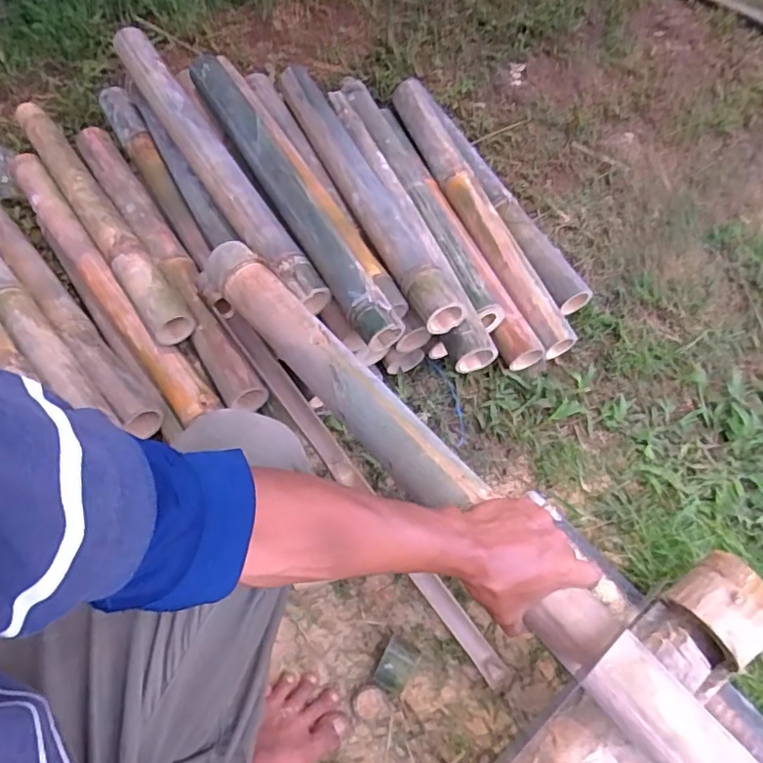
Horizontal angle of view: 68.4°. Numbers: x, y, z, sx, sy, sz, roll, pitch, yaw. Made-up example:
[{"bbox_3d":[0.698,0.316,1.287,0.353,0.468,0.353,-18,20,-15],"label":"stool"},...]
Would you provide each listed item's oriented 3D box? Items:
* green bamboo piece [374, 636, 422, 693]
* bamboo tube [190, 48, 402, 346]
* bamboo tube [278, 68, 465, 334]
[{"bbox_3d":[0.019,0.339,0.672,0.041,0.052,0.059,27,62,14],"label":"green bamboo piece"},{"bbox_3d":[-0.137,-0.286,0.808,0.083,0.084,0.597,-25,60,-15],"label":"bamboo tube"},{"bbox_3d":[-0.038,-0.312,0.855,0.068,0.062,0.594,-21,62,-13],"label":"bamboo tube"}]

